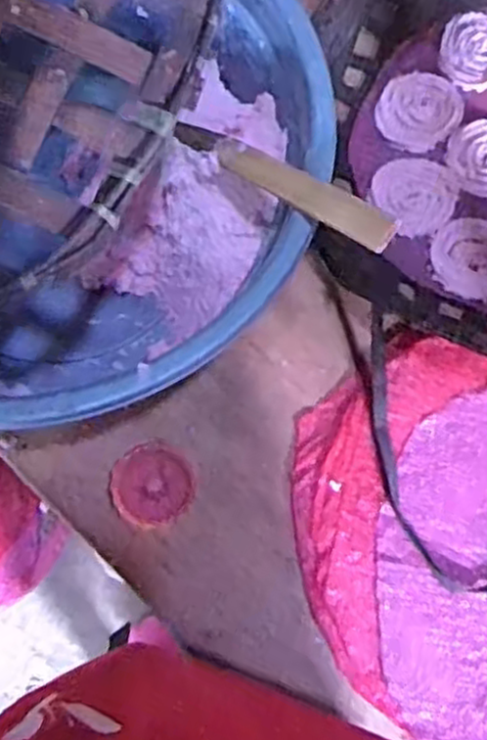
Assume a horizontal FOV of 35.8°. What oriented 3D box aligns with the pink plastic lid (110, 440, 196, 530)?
[{"bbox_3d":[-0.069,0.090,0.576,0.060,0.040,0.059,1,73,-2],"label":"pink plastic lid"}]

